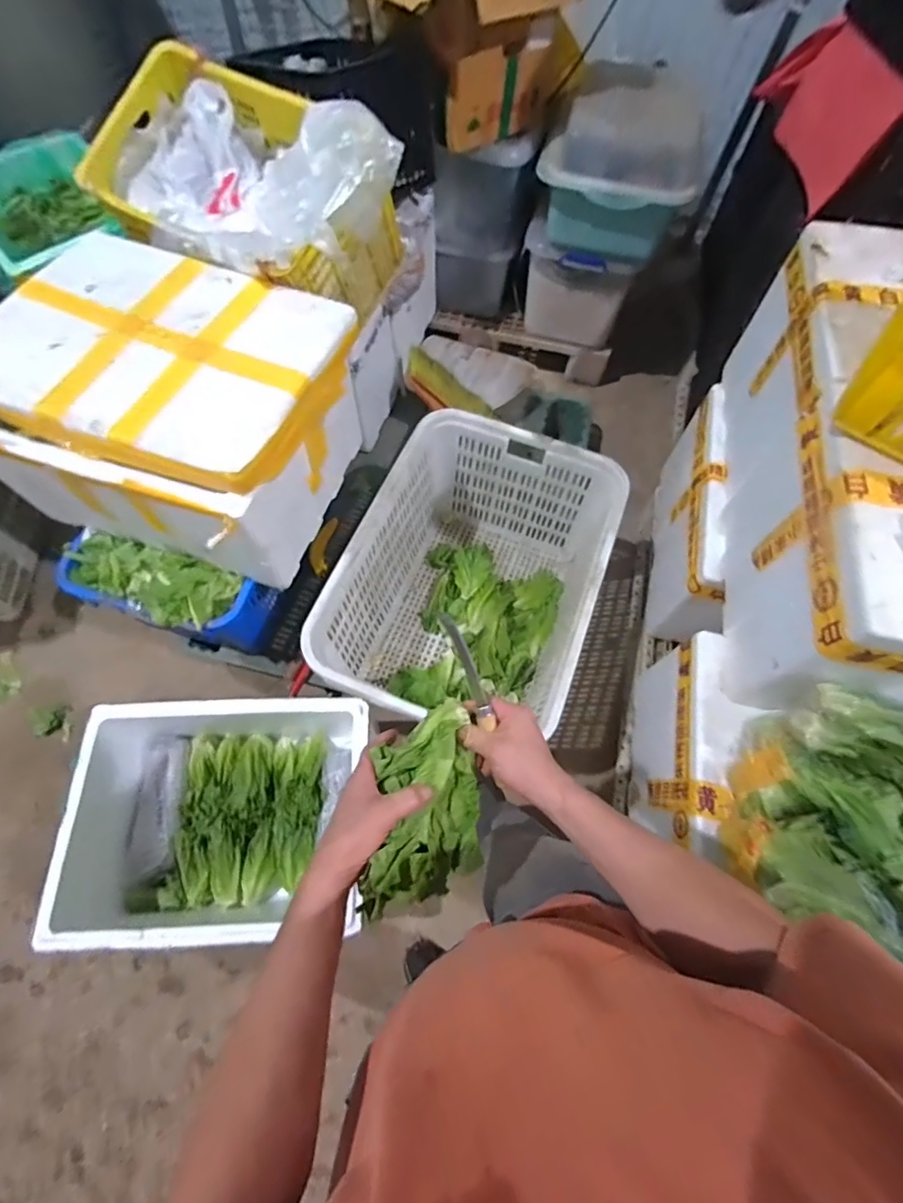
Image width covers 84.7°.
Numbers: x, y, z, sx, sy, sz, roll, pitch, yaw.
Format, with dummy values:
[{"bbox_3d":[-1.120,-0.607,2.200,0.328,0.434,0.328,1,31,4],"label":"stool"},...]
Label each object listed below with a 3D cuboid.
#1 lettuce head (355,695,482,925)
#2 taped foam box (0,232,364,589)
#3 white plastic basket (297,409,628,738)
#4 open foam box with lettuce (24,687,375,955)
[{"bbox_3d":[-0.029,0.212,0.525,0.115,0.110,0.183,-5,65,-3],"label":"lettuce head"},{"bbox_3d":[-0.536,-0.374,1.006,0.583,0.324,0.508,21,66,9],"label":"taped foam box"},{"bbox_3d":[0.053,-0.026,1.191,0.510,0.372,0.704,20,66,8],"label":"white plastic basket"},{"bbox_3d":[-0.478,0.465,1.099,0.569,0.252,0.458,-1,65,-2],"label":"open foam box with lettuce"}]

